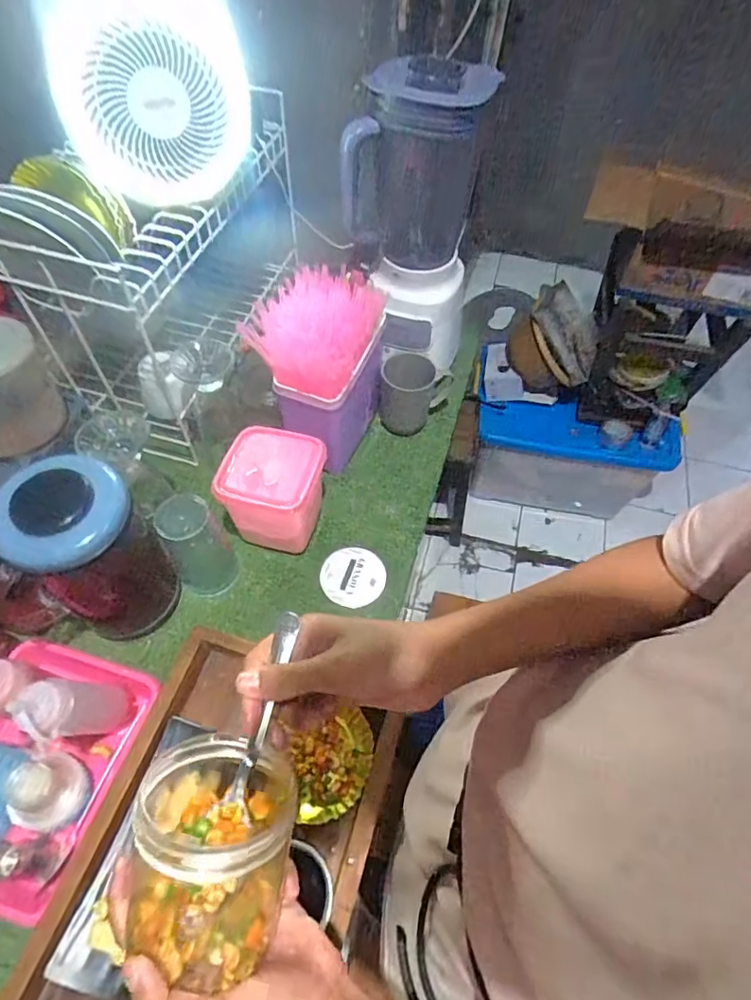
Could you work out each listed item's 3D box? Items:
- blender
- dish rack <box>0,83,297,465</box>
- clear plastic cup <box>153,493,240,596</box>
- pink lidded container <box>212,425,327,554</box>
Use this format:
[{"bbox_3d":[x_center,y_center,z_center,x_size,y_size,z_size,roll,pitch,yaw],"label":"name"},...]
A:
[{"bbox_3d":[0.050,-0.391,0.732,0.172,0.355,0.184,6,56,1],"label":"blender"},{"bbox_3d":[-0.305,-0.338,0.765,0.241,0.311,0.437,17,57,9],"label":"dish rack"},{"bbox_3d":[-0.212,0.053,0.628,0.068,0.141,0.062,1,56,-2],"label":"clear plastic cup"},{"bbox_3d":[-0.123,-0.008,0.664,0.115,0.114,0.112,10,56,4],"label":"pink lidded container"}]

